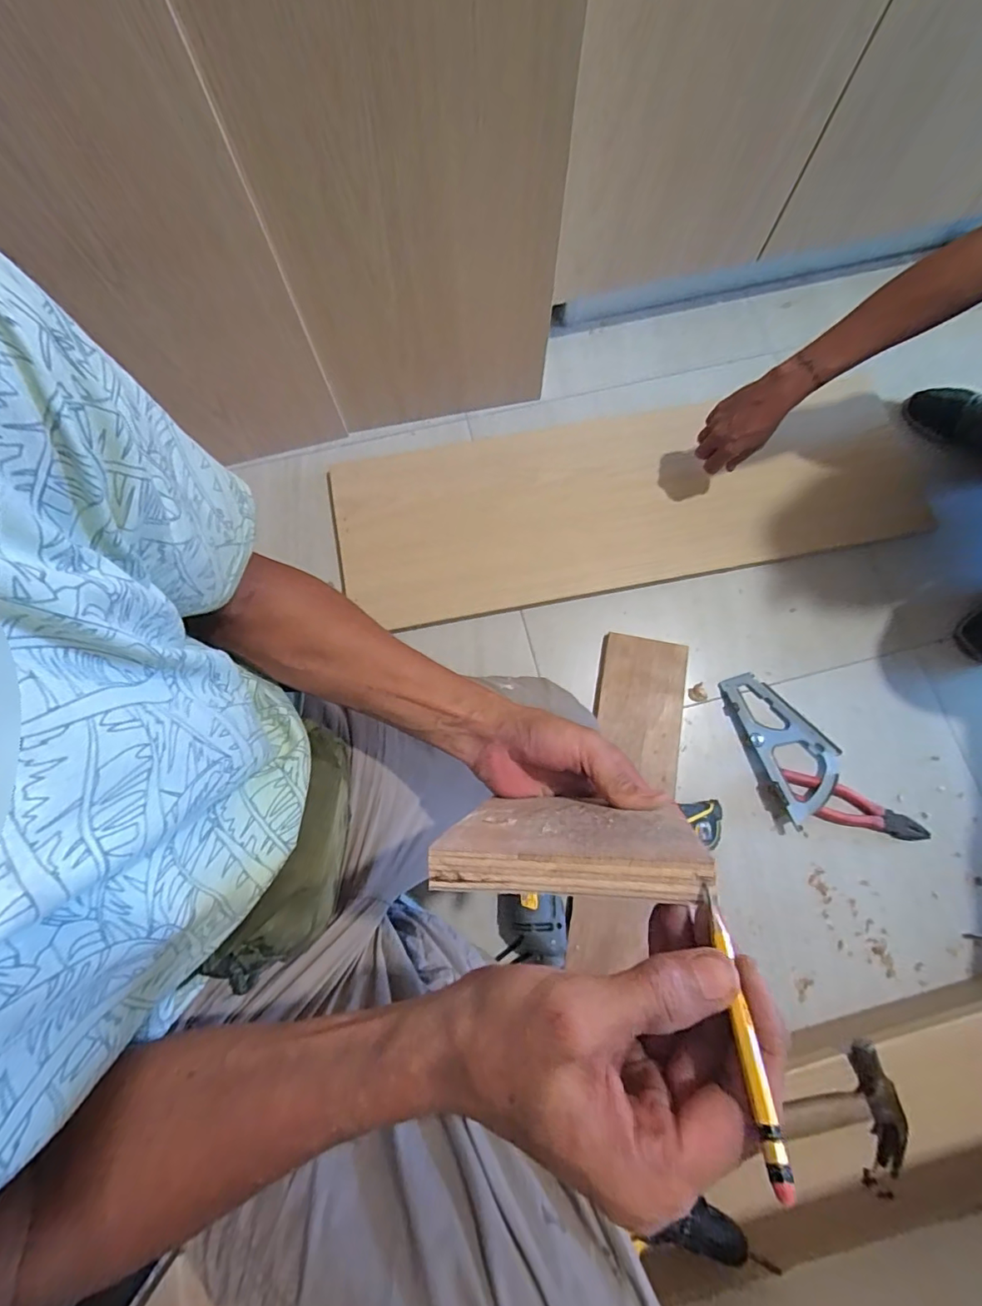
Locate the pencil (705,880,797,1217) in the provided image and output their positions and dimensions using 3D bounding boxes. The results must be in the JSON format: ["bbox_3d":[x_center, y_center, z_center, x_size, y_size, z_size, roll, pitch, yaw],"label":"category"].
[{"bbox_3d":[0.098,0.144,0.199,0.007,0.007,0.098,4,44,0],"label":"pencil"}]

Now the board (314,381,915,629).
[{"bbox_3d":[0.243,-0.252,0.858,0.993,0.024,0.314,-10,78,-3],"label":"board"}]

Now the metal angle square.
[{"bbox_3d":[0.454,0.126,0.765,0.121,0.032,0.218,-20,78,-6],"label":"metal angle square"}]

